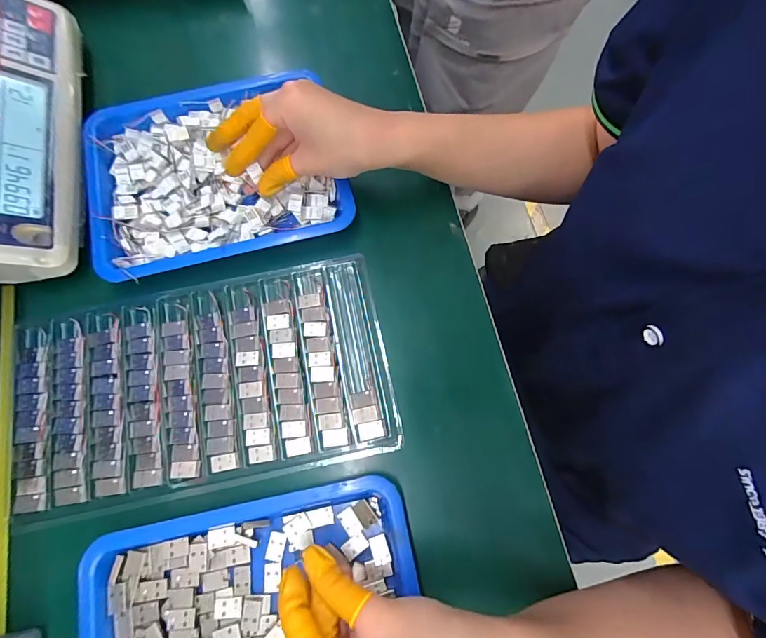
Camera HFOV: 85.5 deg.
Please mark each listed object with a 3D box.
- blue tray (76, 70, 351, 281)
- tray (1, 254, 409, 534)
[{"bbox_3d":[-0.149,-0.128,0.364,0.214,0.028,0.167,-13,73,-5],"label":"blue tray"},{"bbox_3d":[-0.140,0.049,0.326,0.285,0.006,0.158,-12,73,-5],"label":"tray"}]

